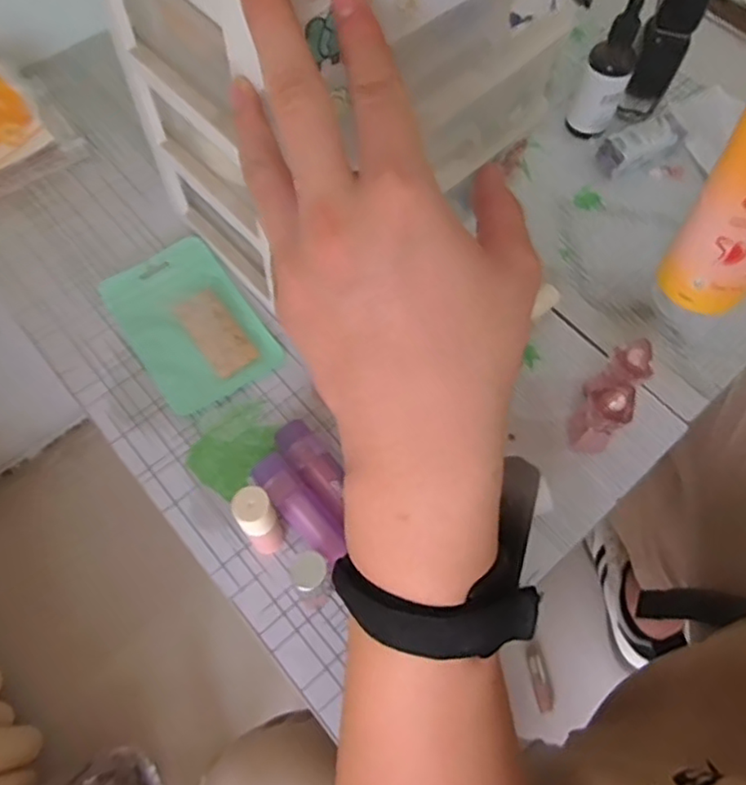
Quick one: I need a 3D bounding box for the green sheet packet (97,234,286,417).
[{"bbox_3d":[-0.131,-0.050,0.444,0.083,0.011,0.127,-32,70,-17],"label":"green sheet packet"}]

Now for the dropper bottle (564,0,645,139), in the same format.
[{"bbox_3d":[0.189,-0.257,0.502,0.035,0.106,0.027,26,65,10],"label":"dropper bottle"}]

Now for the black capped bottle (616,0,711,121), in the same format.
[{"bbox_3d":[0.235,-0.276,0.511,0.036,0.120,0.046,26,65,10],"label":"black capped bottle"}]

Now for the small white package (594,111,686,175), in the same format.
[{"bbox_3d":[0.225,-0.208,0.523,0.077,0.024,0.029,-27,68,-15],"label":"small white package"}]

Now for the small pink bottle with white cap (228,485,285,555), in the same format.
[{"bbox_3d":[-0.063,0.073,0.348,0.020,0.073,0.020,1,64,-2],"label":"small pink bottle with white cap"}]

